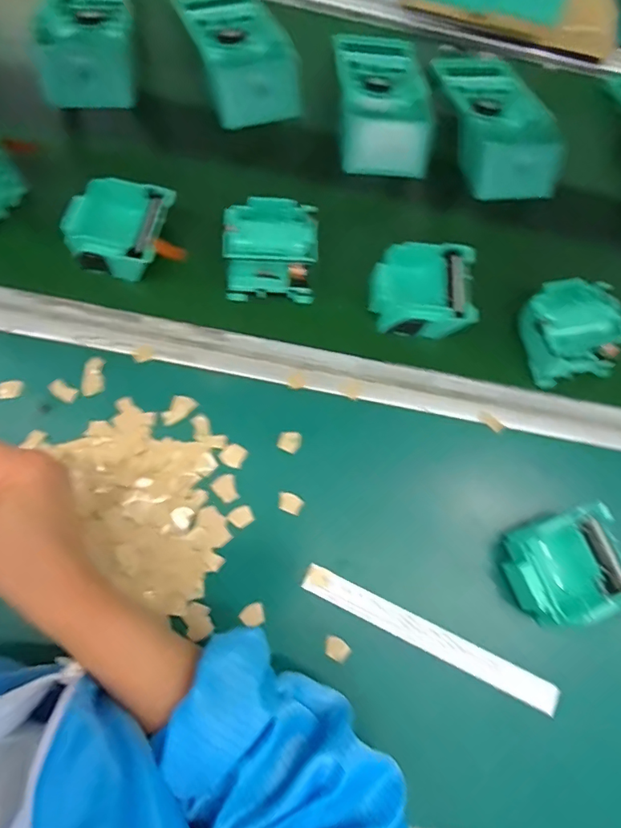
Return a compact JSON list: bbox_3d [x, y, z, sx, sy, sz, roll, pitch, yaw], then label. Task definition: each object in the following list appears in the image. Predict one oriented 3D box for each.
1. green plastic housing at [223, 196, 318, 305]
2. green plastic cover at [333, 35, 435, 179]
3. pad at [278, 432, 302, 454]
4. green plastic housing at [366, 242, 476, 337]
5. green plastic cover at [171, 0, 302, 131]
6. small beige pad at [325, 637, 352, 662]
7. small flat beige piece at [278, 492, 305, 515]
[{"bbox_3d":[-0.034,-0.142,0.426,0.077,0.040,0.078,-1,75,0],"label":"green plastic housing"},{"bbox_3d":[0.072,-0.314,0.476,0.095,0.045,0.190,-1,75,-1],"label":"green plastic cover"},{"bbox_3d":[-0.017,0.023,0.400,0.019,0.005,0.018,21,76,5],"label":"pad"},{"bbox_3d":[0.096,-0.106,0.435,0.087,0.040,0.076,2,75,0],"label":"green plastic housing"},{"bbox_3d":[-0.069,-0.363,0.477,0.087,0.042,0.168,-19,76,-5],"label":"green plastic cover"},{"bbox_3d":[0.019,0.176,0.365,0.019,0.004,0.015,34,77,9],"label":"small beige pad"},{"bbox_3d":[-0.016,0.071,0.387,0.020,0.005,0.015,22,76,5],"label":"small flat beige piece"}]

